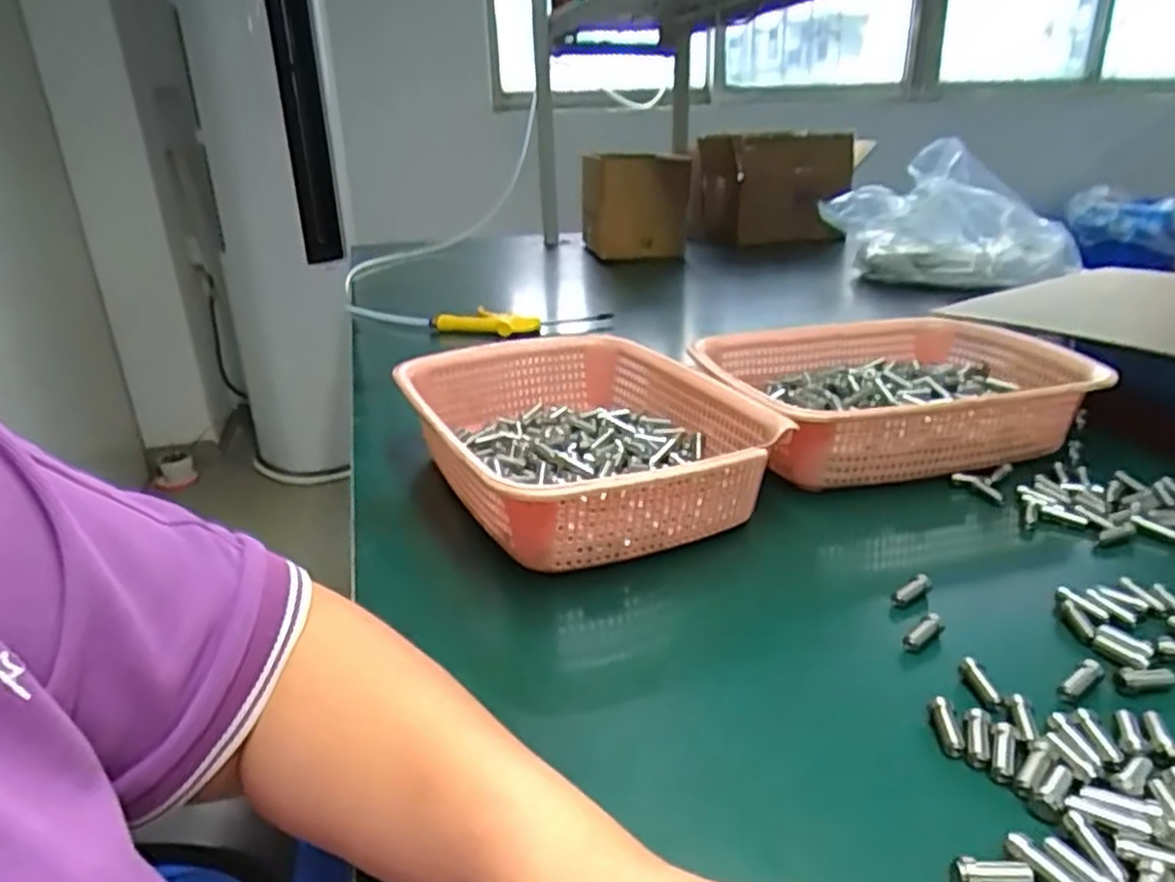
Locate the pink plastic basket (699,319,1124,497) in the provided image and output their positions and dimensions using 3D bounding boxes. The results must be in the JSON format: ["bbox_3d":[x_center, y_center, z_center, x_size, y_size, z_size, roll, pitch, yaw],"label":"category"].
[{"bbox_3d":[0.242,-0.044,0.642,0.297,0.065,0.232,-7,24,-13],"label":"pink plastic basket"}]

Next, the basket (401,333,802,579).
[{"bbox_3d":[-0.008,-0.005,0.571,0.221,0.065,0.295,-11,25,-21],"label":"basket"}]

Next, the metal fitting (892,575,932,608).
[{"bbox_3d":[0.186,0.085,0.433,0.029,0.011,0.008,-16,27,-32],"label":"metal fitting"}]

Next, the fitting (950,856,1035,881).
[{"bbox_3d":[0.145,0.154,0.269,0.029,0.010,0.008,-4,23,-4],"label":"fitting"}]

